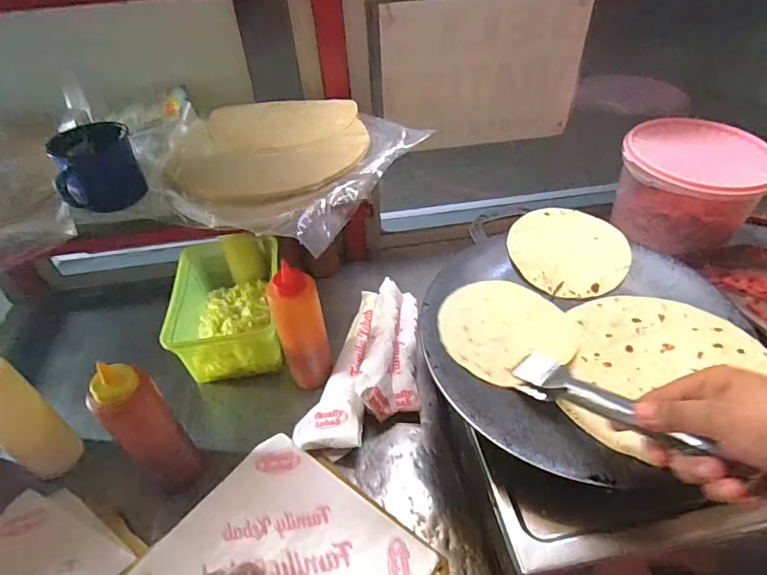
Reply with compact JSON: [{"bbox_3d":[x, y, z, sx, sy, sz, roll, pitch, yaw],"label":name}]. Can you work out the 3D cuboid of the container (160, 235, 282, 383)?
[{"bbox_3d":[-0.231,0.022,0.719,0.147,0.093,0.219,-5,45,-5],"label":"container"}]

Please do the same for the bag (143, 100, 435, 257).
[{"bbox_3d":[-0.127,-0.144,0.514,0.276,0.041,0.261,27,49,26],"label":"bag"}]

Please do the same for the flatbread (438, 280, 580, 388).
[{"bbox_3d":[0.133,0.043,0.513,0.143,0.013,0.131,0,42,0],"label":"flatbread"}]

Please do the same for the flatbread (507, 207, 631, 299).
[{"bbox_3d":[0.231,-0.049,0.588,0.135,0.009,0.139,-11,58,2],"label":"flatbread"}]

